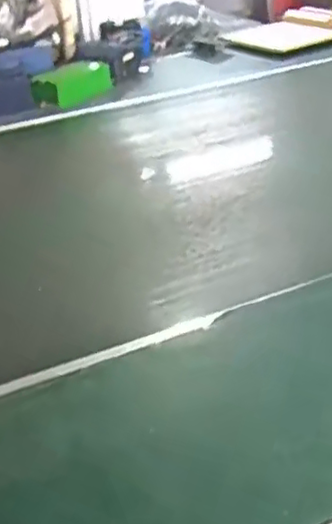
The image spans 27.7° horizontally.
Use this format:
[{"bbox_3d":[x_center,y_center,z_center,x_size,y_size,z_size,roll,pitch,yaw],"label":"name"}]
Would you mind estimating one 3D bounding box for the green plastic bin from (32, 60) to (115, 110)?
[{"bbox_3d":[-0.211,-0.413,1.545,0.093,0.061,0.205,19,38,36],"label":"green plastic bin"}]

